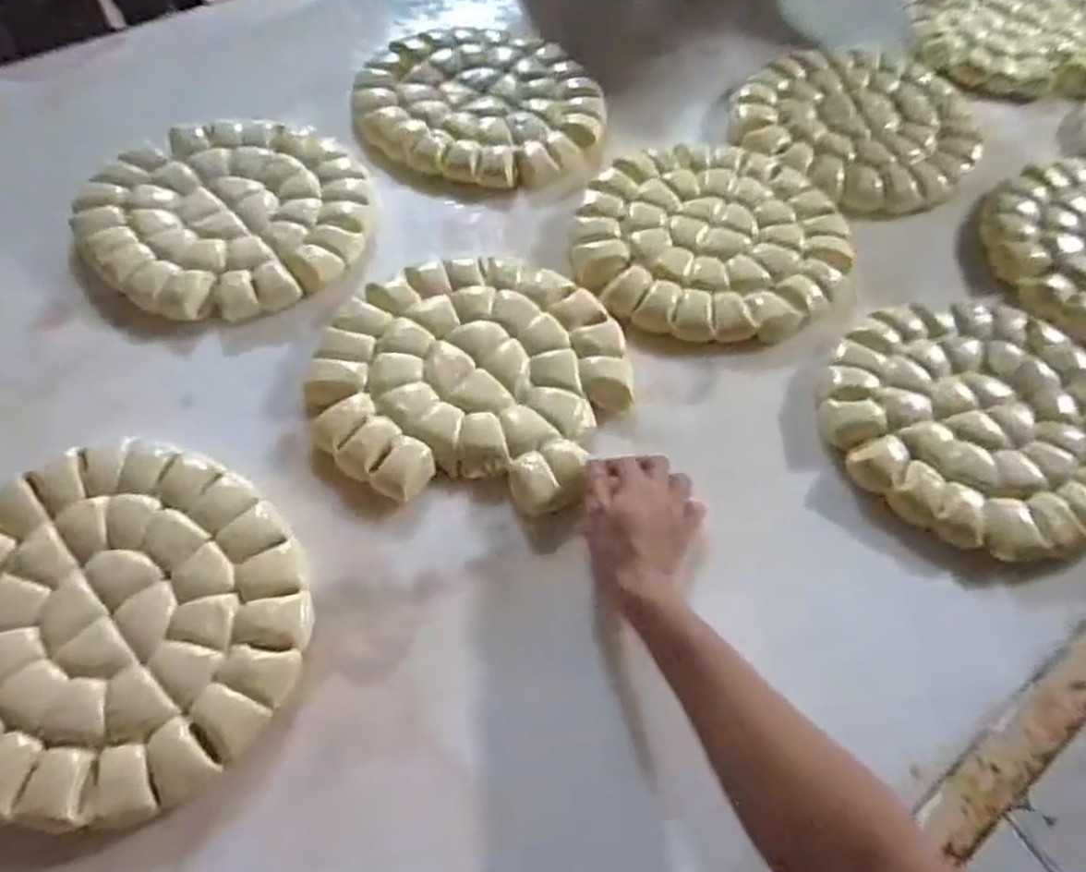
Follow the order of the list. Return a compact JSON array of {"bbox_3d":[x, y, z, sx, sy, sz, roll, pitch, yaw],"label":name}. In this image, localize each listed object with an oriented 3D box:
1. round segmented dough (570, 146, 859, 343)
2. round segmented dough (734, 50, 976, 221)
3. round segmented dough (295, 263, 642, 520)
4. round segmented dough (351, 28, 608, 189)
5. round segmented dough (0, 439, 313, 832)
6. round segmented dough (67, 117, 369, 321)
[{"bbox_3d":[0.176,-0.211,0.749,0.277,0.029,0.255,1,63,-3],"label":"round segmented dough"},{"bbox_3d":[0.377,-0.378,0.853,0.273,0.036,0.242,33,66,13],"label":"round segmented dough"},{"bbox_3d":[-0.064,-0.063,0.641,0.274,0.029,0.249,9,63,1],"label":"round segmented dough"},{"bbox_3d":[-0.073,-0.399,0.837,0.290,0.027,0.253,13,63,3],"label":"round segmented dough"},{"bbox_3d":[-0.316,0.131,0.523,0.249,0.028,0.272,1,63,-3],"label":"round segmented dough"},{"bbox_3d":[-0.320,-0.234,0.730,0.263,0.026,0.267,1,63,-3],"label":"round segmented dough"}]

